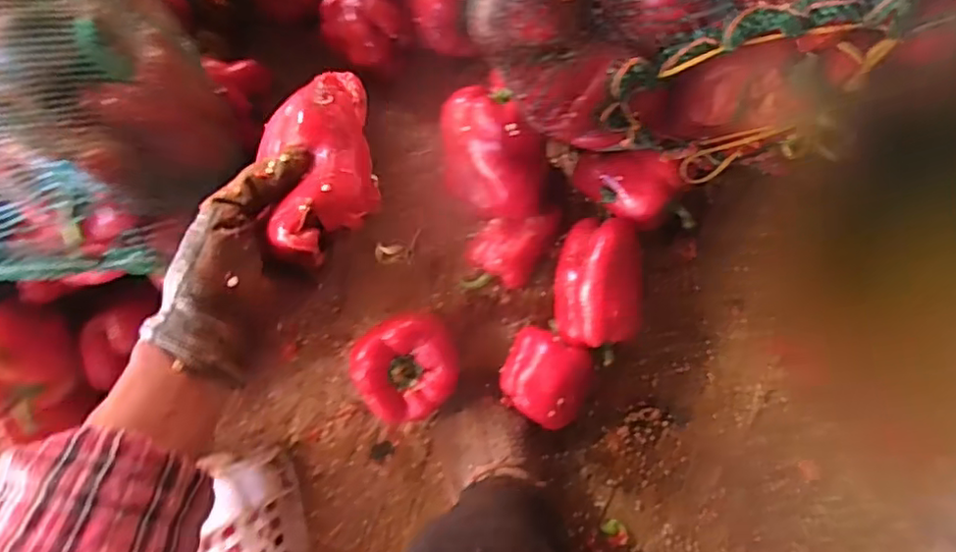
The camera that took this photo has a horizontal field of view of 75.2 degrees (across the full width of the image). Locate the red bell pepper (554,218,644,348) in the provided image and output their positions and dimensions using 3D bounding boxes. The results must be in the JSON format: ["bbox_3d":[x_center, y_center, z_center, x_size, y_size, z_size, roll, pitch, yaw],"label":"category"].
[{"bbox_3d":[0.113,0.007,0.577,0.080,0.082,0.110,1,84,6],"label":"red bell pepper"}]

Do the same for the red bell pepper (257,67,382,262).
[{"bbox_3d":[-0.099,-0.069,0.387,0.069,0.046,0.126,-7,67,7],"label":"red bell pepper"}]

